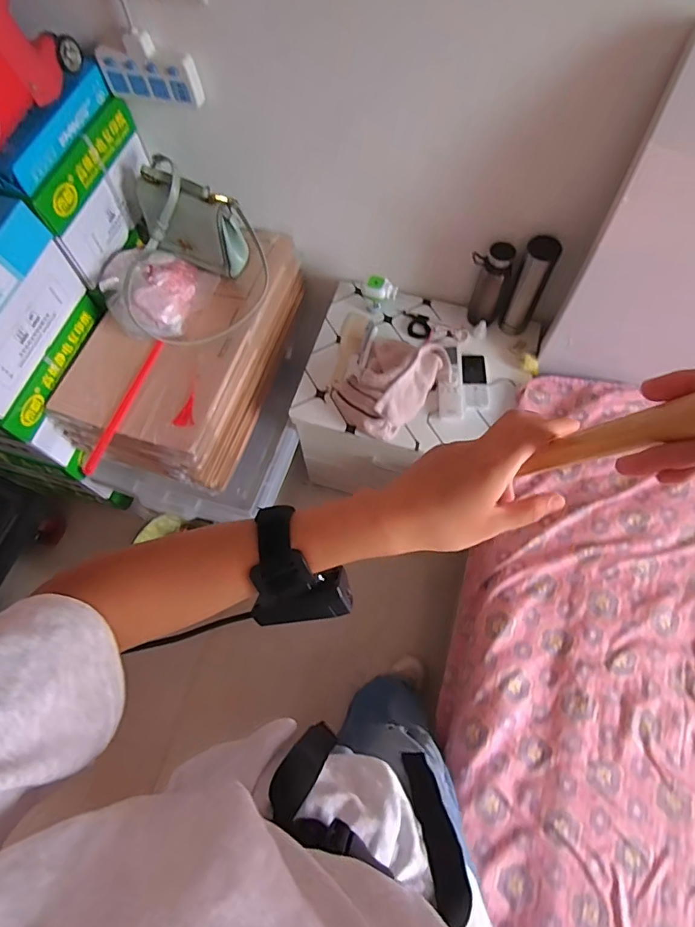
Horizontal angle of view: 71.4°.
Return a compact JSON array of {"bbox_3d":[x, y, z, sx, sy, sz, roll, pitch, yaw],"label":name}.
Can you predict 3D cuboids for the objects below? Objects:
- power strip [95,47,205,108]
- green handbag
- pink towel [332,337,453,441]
[{"bbox_3d":[-0.343,-0.670,0.841,0.172,0.067,0.030,11,67,6],"label":"power strip"},{"bbox_3d":[-0.314,-0.487,0.988,0.206,0.174,0.108,24,69,11],"label":"green handbag"},{"bbox_3d":[0.088,-0.178,1.001,0.185,0.084,0.233,39,73,16],"label":"pink towel"}]

